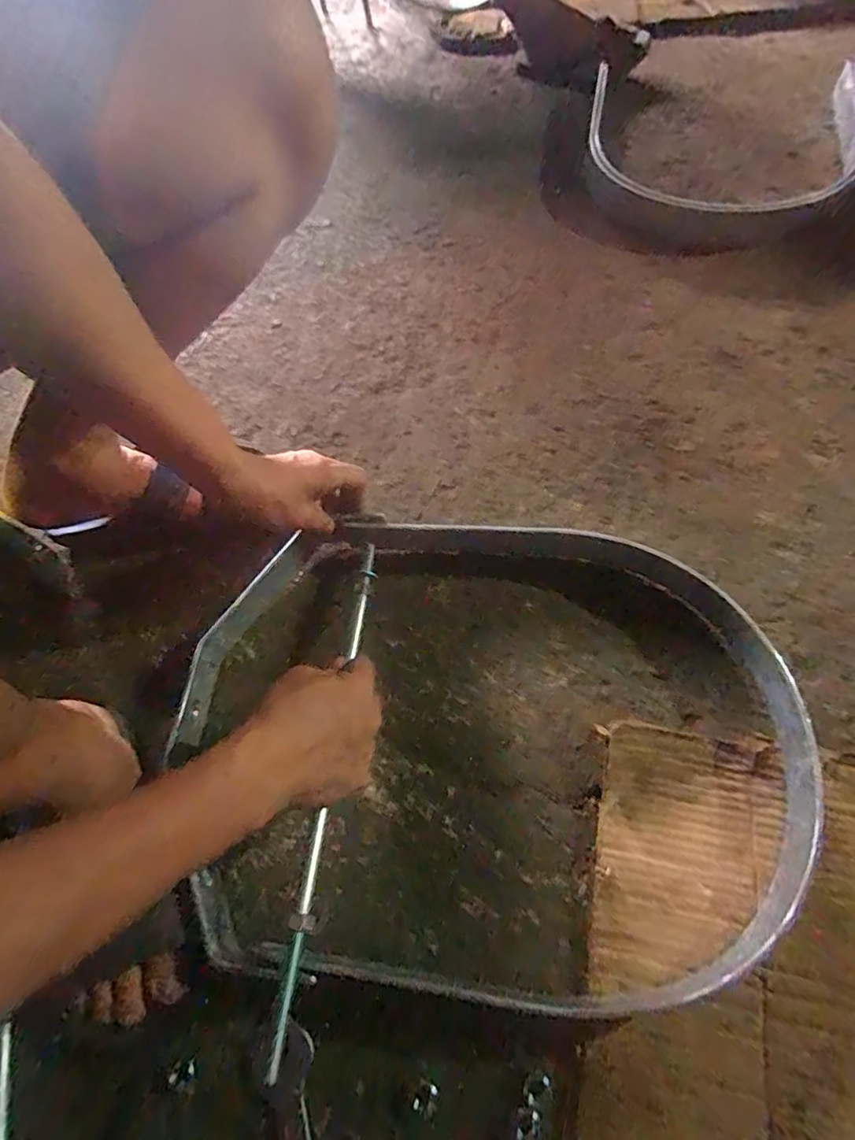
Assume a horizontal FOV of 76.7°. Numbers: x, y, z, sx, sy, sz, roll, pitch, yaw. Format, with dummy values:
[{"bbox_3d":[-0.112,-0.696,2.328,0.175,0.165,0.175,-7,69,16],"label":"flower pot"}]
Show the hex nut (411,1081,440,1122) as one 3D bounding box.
[{"bbox_3d":[-0.001,0.363,0.370,0.017,0.006,0.018,18,64,14],"label":"hex nut"}]

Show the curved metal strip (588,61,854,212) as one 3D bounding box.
[{"bbox_3d":[0.451,-0.661,0.820,0.405,0.050,0.380,11,62,10],"label":"curved metal strip"}]

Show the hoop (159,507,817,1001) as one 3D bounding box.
[{"bbox_3d":[0.040,0.116,0.473,0.532,0.058,0.399,2,61,6],"label":"hoop"}]

